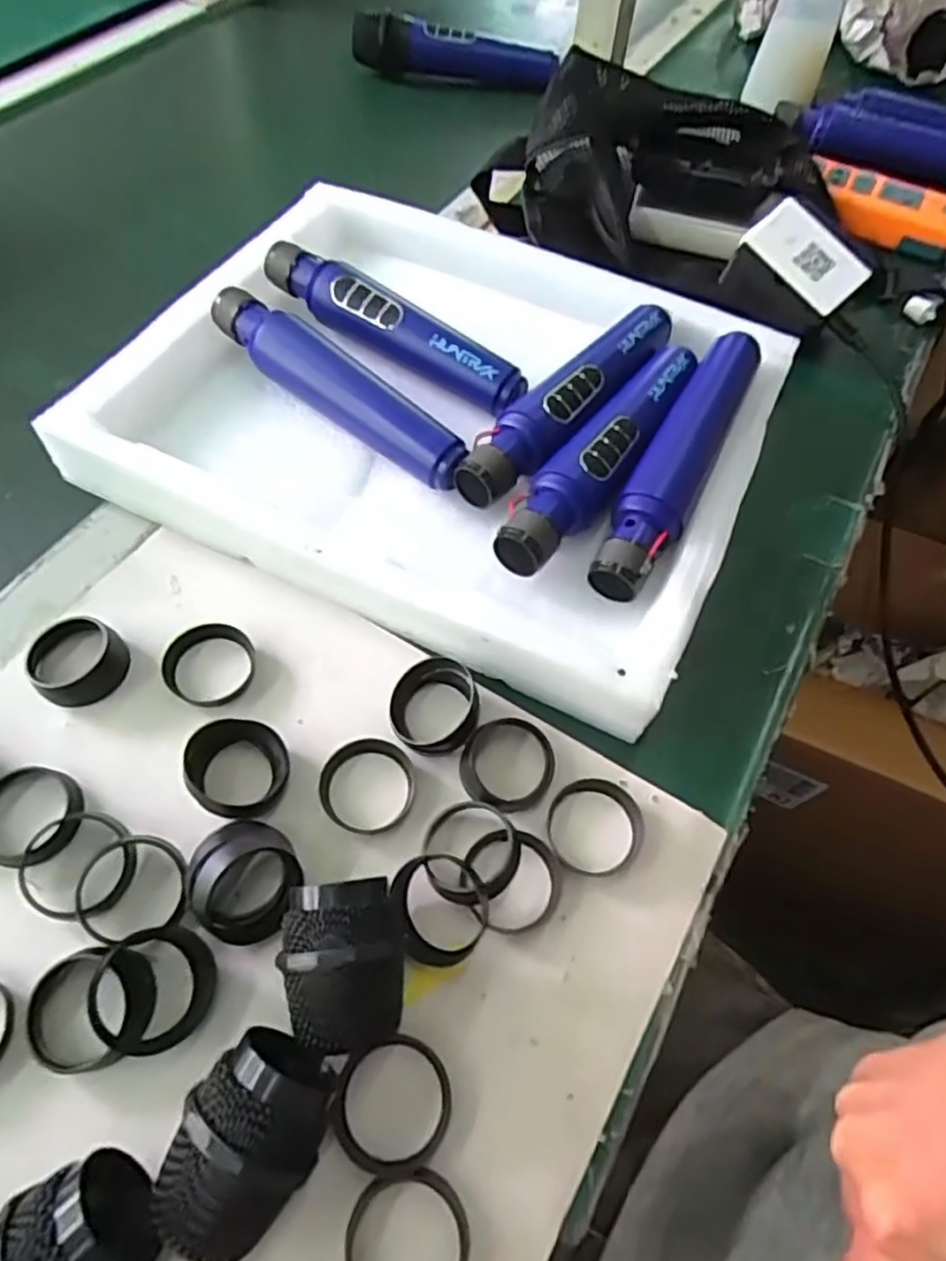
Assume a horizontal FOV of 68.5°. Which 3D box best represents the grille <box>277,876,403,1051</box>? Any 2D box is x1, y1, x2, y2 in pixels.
[{"bbox_3d":[-0.051,0.127,0.271,0.044,0.046,0.053,-11,62,-10],"label":"grille"}]

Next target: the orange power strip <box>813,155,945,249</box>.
[{"bbox_3d":[0.331,-0.341,0.560,0.119,0.028,0.052,23,61,9],"label":"orange power strip"}]

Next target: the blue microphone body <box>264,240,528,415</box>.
[{"bbox_3d":[-0.052,-0.191,0.432,0.191,0.034,0.029,32,63,14],"label":"blue microphone body"}]

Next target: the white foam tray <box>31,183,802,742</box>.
[{"bbox_3d":[-0.017,-0.133,0.421,0.350,0.060,0.284,24,61,10],"label":"white foam tray"}]

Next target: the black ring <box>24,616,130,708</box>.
[{"bbox_3d":[-0.195,0.016,0.344,0.038,0.018,0.042,36,64,16],"label":"black ring"}]

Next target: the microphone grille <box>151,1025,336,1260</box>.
[{"bbox_3d":[-0.076,0.177,0.242,0.045,0.047,0.062,19,61,7],"label":"microphone grille"}]

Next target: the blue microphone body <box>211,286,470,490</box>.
[{"bbox_3d":[-0.082,-0.143,0.406,0.190,0.032,0.033,39,65,17],"label":"blue microphone body"}]

